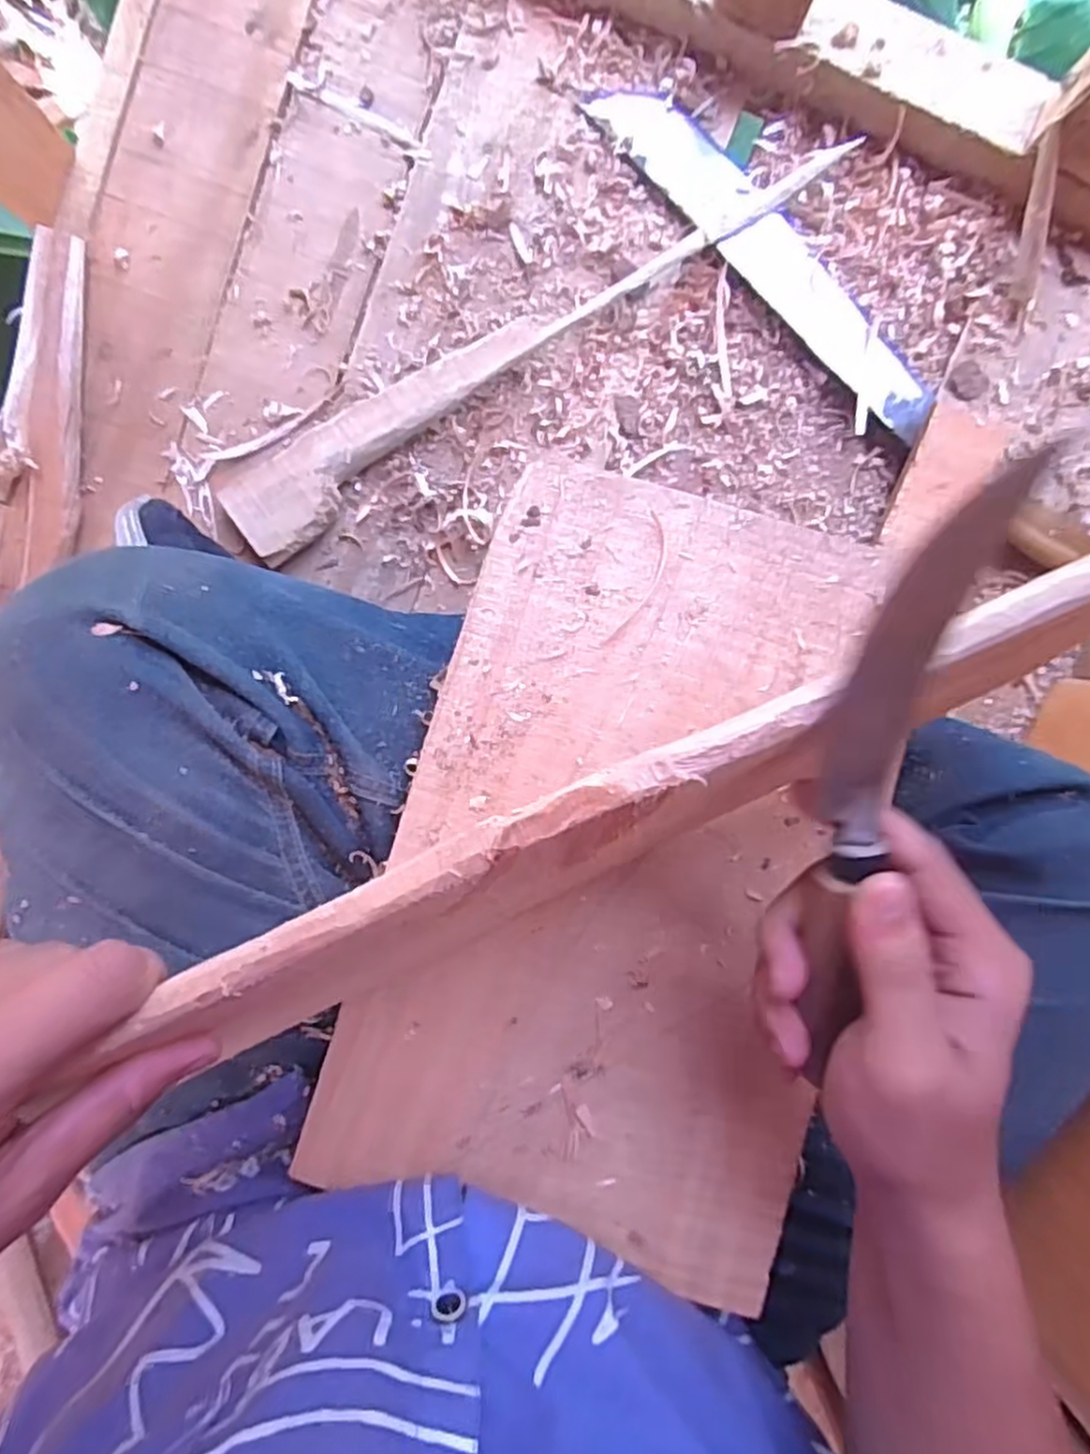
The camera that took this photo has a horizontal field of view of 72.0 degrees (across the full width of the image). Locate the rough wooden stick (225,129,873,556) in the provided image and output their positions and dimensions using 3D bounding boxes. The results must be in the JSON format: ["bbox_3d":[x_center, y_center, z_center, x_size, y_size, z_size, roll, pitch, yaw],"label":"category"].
[{"bbox_3d":[-0.016,-0.245,0.466,0.425,0.019,0.055,-34,94,2],"label":"rough wooden stick"}]

